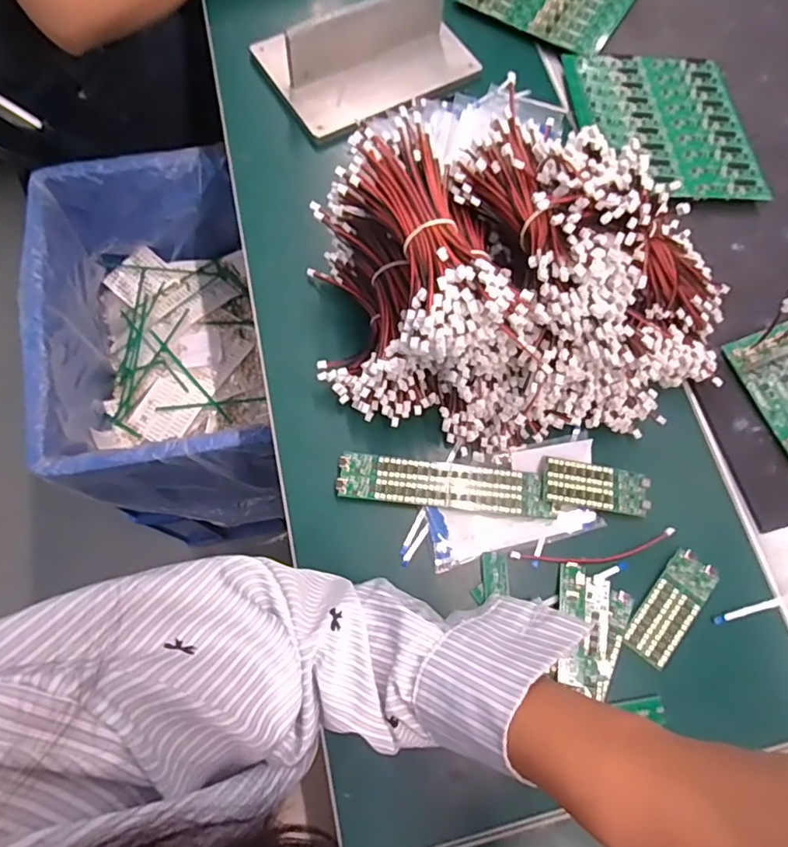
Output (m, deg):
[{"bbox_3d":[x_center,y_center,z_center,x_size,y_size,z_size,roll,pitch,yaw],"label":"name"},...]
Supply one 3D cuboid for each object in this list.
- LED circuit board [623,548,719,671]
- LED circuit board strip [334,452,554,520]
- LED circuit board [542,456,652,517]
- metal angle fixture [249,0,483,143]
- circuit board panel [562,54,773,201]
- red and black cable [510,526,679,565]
[{"bbox_3d":[0.206,0.136,0.407,0.033,0.006,0.084,37,73,10],"label":"LED circuit board"},{"bbox_3d":[0.038,0.048,0.431,0.162,0.009,0.035,6,71,0],"label":"LED circuit board strip"},{"bbox_3d":[0.158,0.049,0.433,0.085,0.011,0.036,7,71,0],"label":"LED circuit board"},{"bbox_3d":[-0.019,-0.373,0.545,0.211,0.058,0.122,-24,74,-10],"label":"metal angle fixture"},{"bbox_3d":[0.273,-0.307,0.567,0.168,0.019,0.194,-2,71,-3],"label":"circuit board panel"},{"bbox_3d":[0.155,0.099,0.426,0.130,0.008,0.019,-7,72,-5],"label":"red and black cable"}]

